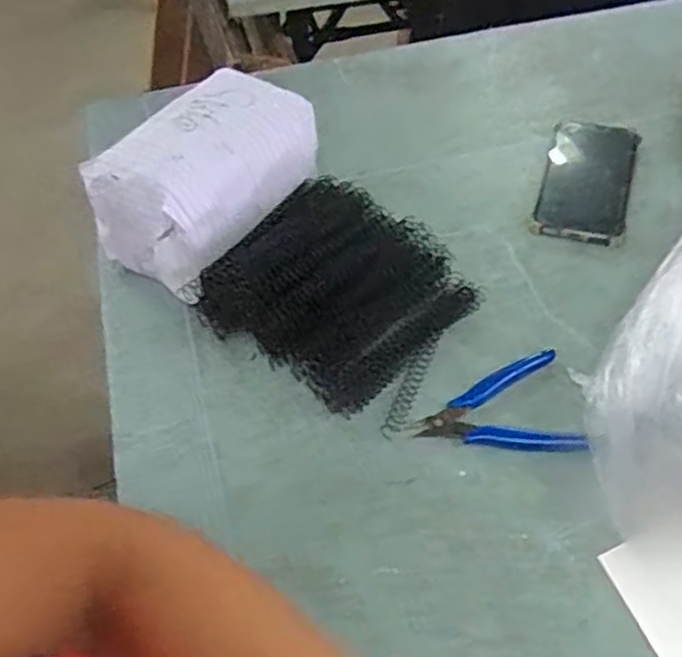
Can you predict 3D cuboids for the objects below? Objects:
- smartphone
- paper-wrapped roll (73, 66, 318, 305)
[{"bbox_3d":[0.225,-0.137,0.658,0.076,0.012,0.171,14,49,14],"label":"smartphone"},{"bbox_3d":[-0.107,-0.121,0.600,0.124,0.107,0.184,28,54,25],"label":"paper-wrapped roll"}]

